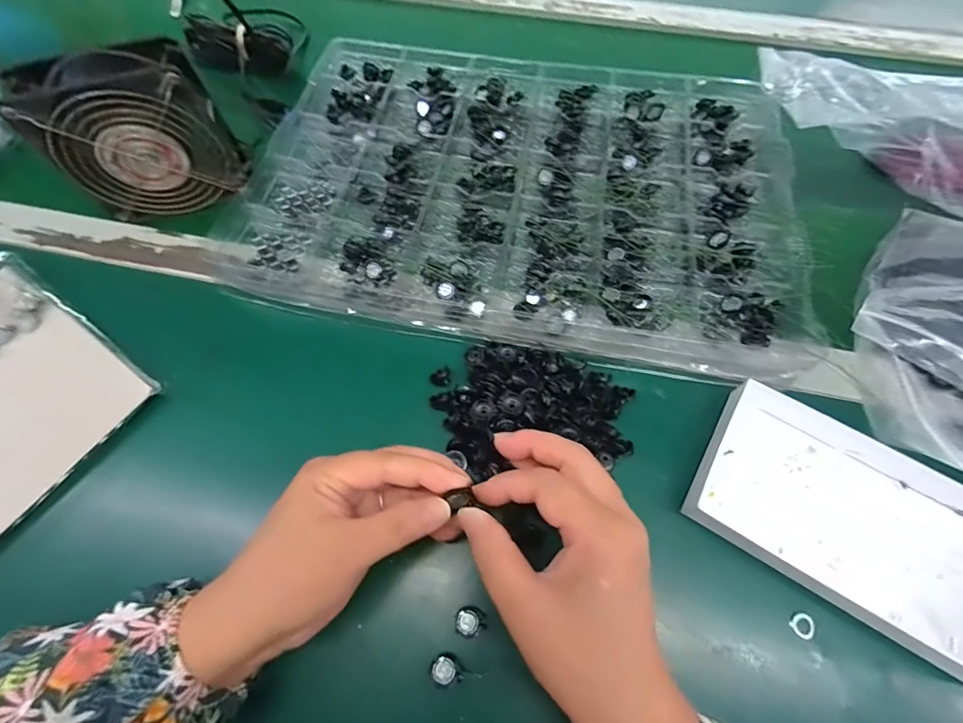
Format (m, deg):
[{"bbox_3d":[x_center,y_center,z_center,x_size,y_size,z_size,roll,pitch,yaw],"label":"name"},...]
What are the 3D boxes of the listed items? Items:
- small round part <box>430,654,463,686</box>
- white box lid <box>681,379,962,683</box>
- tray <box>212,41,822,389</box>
[{"bbox_3d":[-0.020,0.169,0.244,0.014,0.004,0.015,0,64,1],"label":"small round part"},{"bbox_3d":[0.232,0.092,0.278,0.172,0.027,0.115,30,68,15],"label":"white box lid"},{"bbox_3d":[0.036,-0.155,0.386,0.431,0.025,0.298,9,65,6],"label":"tray"}]

